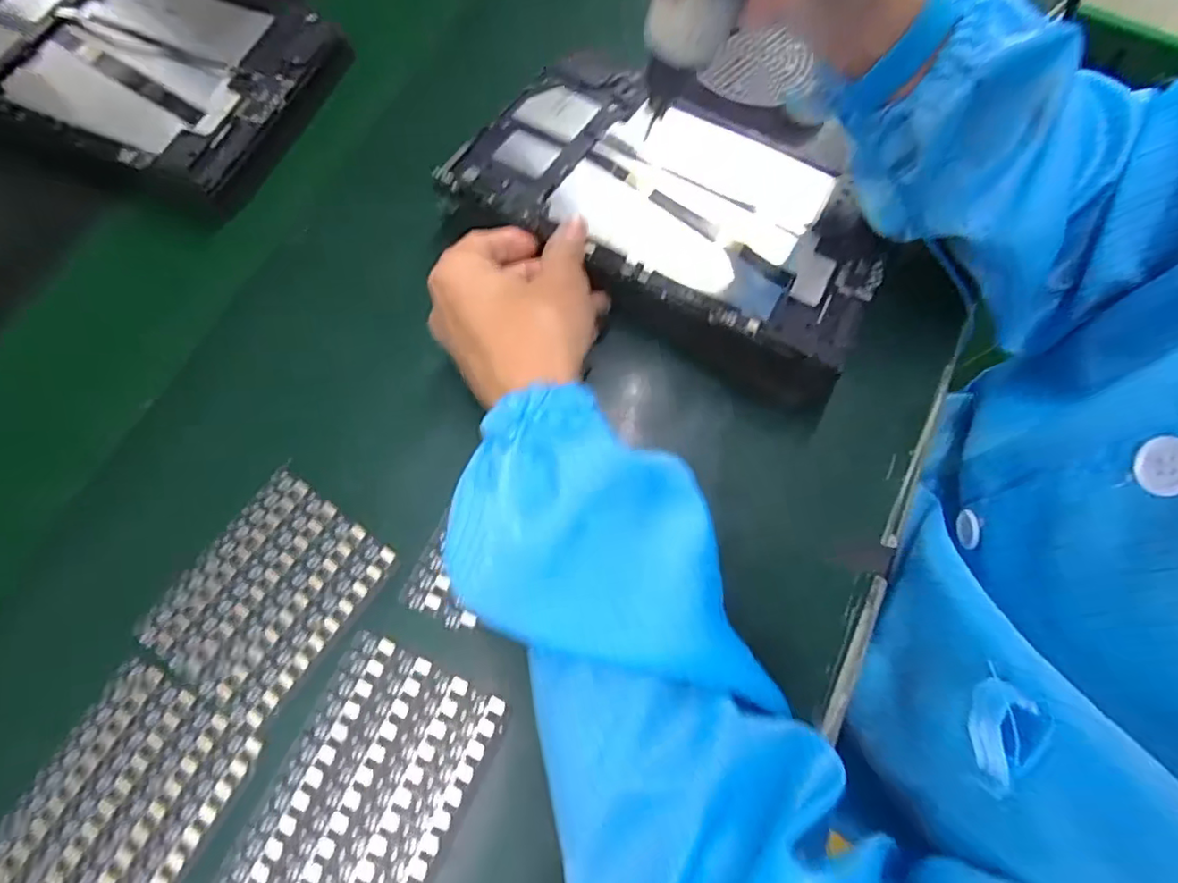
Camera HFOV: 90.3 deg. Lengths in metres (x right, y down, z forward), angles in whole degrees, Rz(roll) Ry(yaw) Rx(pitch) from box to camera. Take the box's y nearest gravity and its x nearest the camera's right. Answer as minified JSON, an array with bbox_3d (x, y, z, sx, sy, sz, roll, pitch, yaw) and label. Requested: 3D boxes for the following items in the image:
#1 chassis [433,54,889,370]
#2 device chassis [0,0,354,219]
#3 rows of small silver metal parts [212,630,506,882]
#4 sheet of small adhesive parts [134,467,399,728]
[{"bbox_3d":[0.056,-0.147,0.340,0.237,0.018,0.148,29,71,8],"label":"chassis"},{"bbox_3d":[-0.300,-0.250,0.389,0.244,0.032,0.143,24,72,8],"label":"device chassis"},{"bbox_3d":[-0.118,0.193,0.252,0.082,0.004,0.198,25,72,7],"label":"rows of small silver metal parts"},{"bbox_3d":[-0.159,0.075,0.290,0.081,0.004,0.101,35,74,11],"label":"sheet of small adhesive parts"}]

